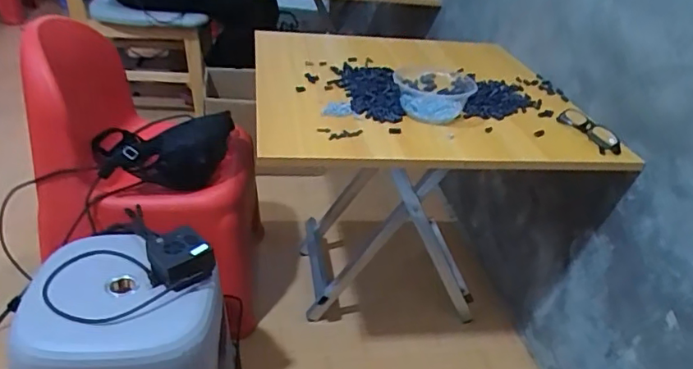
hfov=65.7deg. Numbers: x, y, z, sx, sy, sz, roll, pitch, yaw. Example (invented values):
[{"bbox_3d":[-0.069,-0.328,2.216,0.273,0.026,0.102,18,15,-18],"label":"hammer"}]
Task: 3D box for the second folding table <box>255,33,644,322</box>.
[{"bbox_3d":[0.110,0.013,1.136,0.556,0.523,0.569,-1,33,-12],"label":"second folding table"}]

